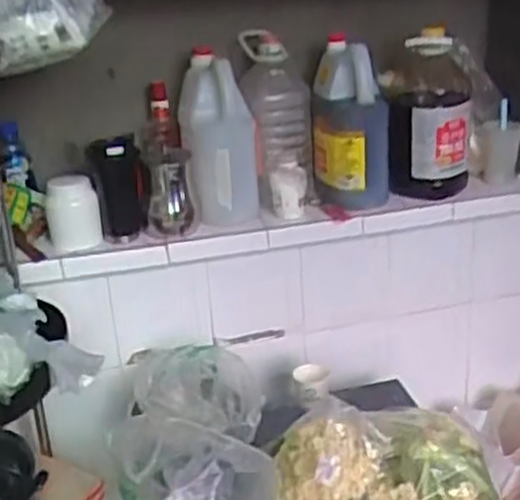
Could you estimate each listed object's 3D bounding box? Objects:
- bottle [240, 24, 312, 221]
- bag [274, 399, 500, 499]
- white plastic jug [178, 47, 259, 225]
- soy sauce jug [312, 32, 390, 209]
[{"bbox_3d":[0.035,-0.246,1.550,0.109,0.330,0.121,-3,17,11],"label":"bottle"},{"bbox_3d":[0.205,0.366,1.314,0.359,0.168,0.185,-7,16,0],"label":"bag"},{"bbox_3d":[-0.076,-0.212,1.524,0.128,0.309,0.120,-9,16,-7],"label":"white plastic jug"},{"bbox_3d":[0.169,-0.234,1.525,0.146,0.311,0.141,-3,17,11],"label":"soy sauce jug"}]

